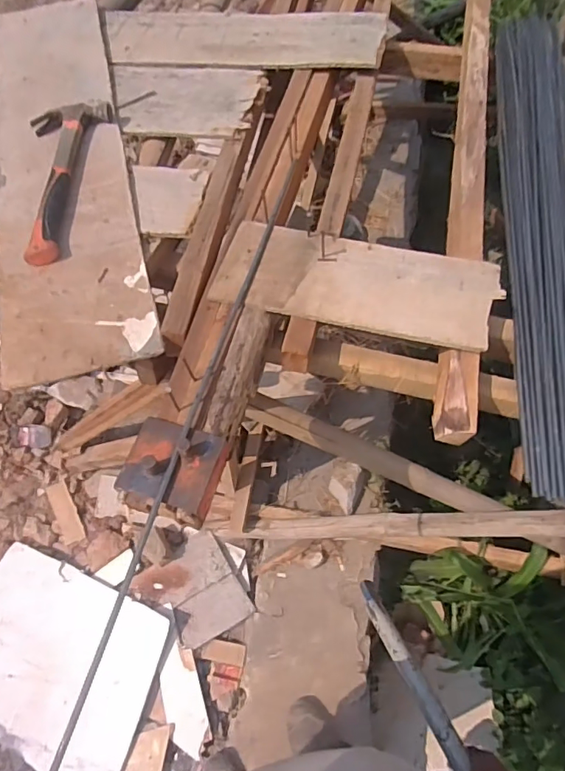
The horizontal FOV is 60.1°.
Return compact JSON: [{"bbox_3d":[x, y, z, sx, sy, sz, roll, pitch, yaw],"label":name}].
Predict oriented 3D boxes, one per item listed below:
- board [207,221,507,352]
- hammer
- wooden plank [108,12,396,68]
[{"bbox_3d":[0.099,-0.139,0.662,0.367,0.012,0.150,12,61,8],"label":"board"},{"bbox_3d":[-0.362,-0.325,0.755,0.123,0.035,0.348,4,60,4],"label":"hammer"},{"bbox_3d":[-0.083,-0.680,0.951,0.551,0.021,0.203,4,60,4],"label":"wooden plank"}]

